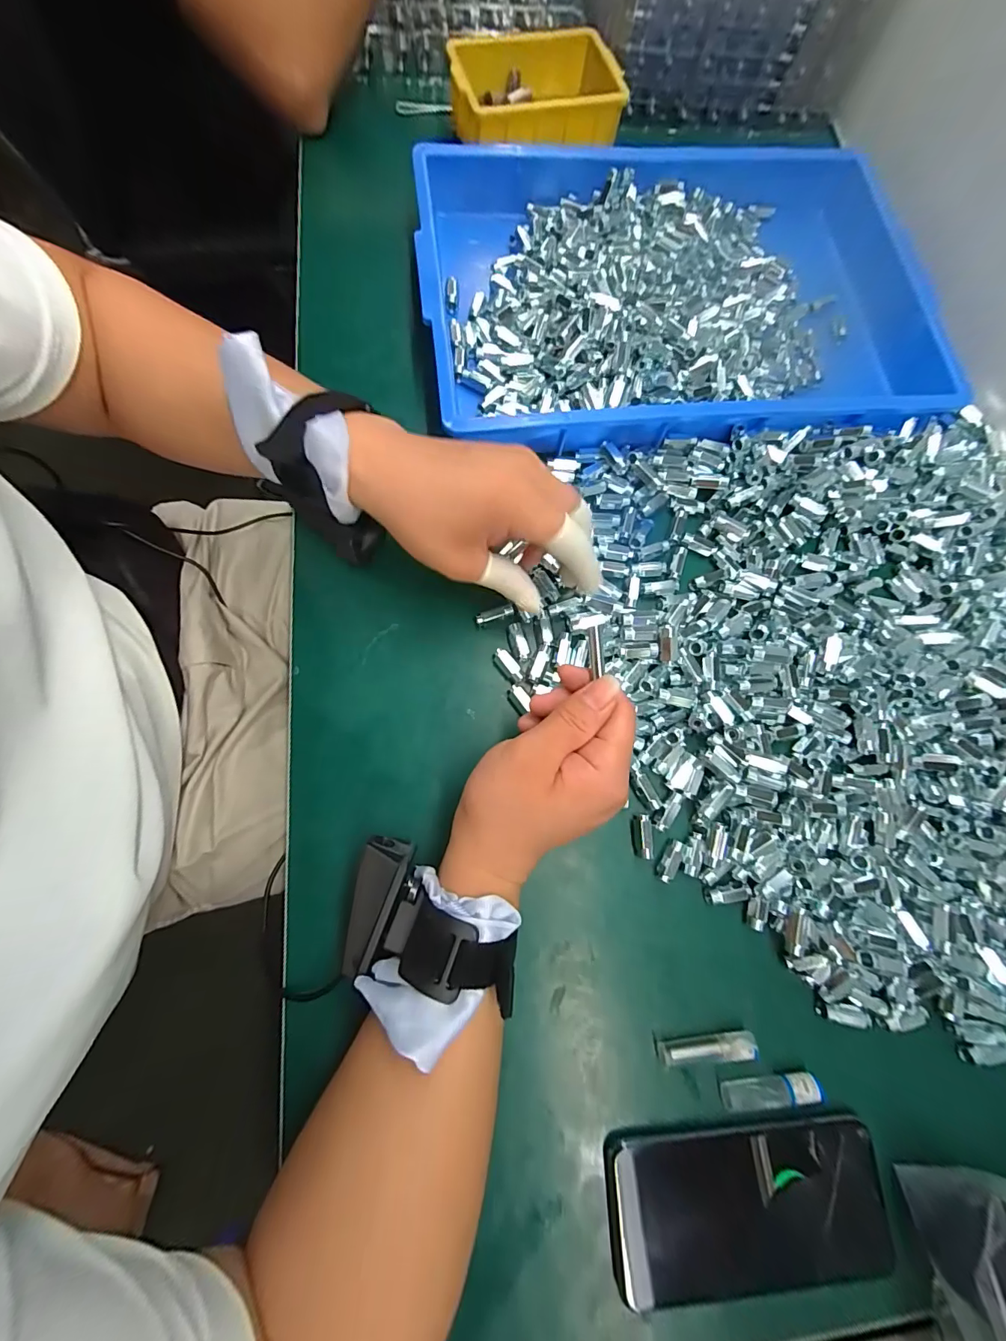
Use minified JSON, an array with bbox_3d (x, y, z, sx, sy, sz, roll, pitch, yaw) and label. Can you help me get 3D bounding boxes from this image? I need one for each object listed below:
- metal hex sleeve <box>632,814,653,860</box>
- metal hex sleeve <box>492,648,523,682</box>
[{"bbox_3d":[0.092,0.109,0.294,0.011,0.016,0.026,5,76,-2],"label":"metal hex sleeve"},{"bbox_3d":[0.004,-0.003,0.316,0.011,0.008,0.026,-38,81,-11],"label":"metal hex sleeve"}]

